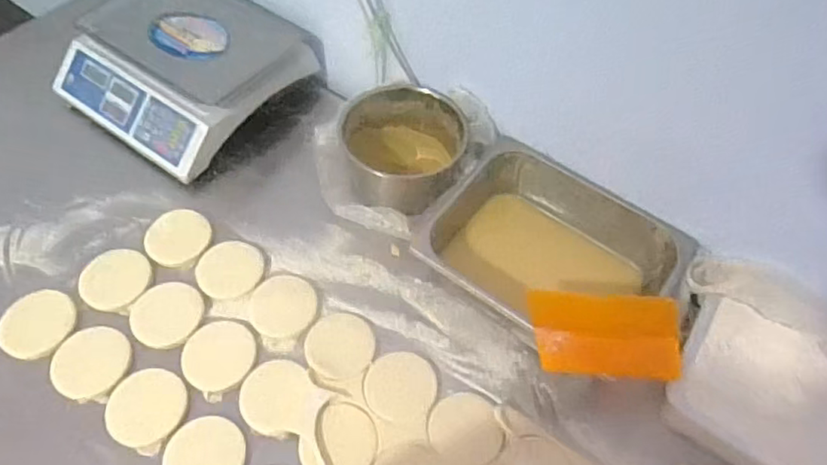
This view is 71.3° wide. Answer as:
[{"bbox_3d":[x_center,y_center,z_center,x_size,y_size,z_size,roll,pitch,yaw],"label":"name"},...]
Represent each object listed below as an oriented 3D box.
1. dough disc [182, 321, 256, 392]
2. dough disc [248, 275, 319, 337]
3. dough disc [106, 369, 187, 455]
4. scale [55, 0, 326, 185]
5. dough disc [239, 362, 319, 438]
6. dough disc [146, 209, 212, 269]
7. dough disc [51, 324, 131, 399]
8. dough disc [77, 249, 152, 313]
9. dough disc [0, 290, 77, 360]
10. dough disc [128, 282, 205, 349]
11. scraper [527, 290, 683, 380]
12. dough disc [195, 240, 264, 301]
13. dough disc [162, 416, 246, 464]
[{"bbox_3d":[-0.263,0.165,0.778,0.091,0.004,0.097,2,54,-2],"label":"dough disc"},{"bbox_3d":[-0.186,0.105,0.827,0.090,0.008,0.093,2,54,-2],"label":"dough disc"},{"bbox_3d":[-0.341,0.222,0.735,0.099,0.006,0.095,2,54,-2],"label":"dough disc"},{"bbox_3d":[-0.417,-0.305,1.026,0.384,0.118,0.334,32,59,16],"label":"scale"},{"bbox_3d":[-0.177,0.213,0.754,0.095,0.012,0.099,2,54,-2],"label":"dough disc"},{"bbox_3d":[-0.362,0.006,0.878,0.101,0.013,0.092,2,54,-2],"label":"dough disc"},{"bbox_3d":[-0.427,0.170,0.763,0.094,0.008,0.094,19,55,10],"label":"dough disc"},{"bbox_3d":[-0.432,0.066,0.835,0.100,0.004,0.093,2,54,-2],"label":"dough disc"},{"bbox_3d":[-0.513,0.124,0.788,0.094,0.008,0.094,2,54,-2],"label":"dough disc"},{"bbox_3d":[-0.345,0.113,0.809,0.093,0.005,0.100,2,54,-2],"label":"dough disc"},{"bbox_3d":[0.234,0.126,0.711,0.172,0.009,0.099,0,83,15],"label":"scraper"},{"bbox_3d":[-0.271,0.053,0.848,0.093,0.008,0.089,2,54,-2],"label":"dough disc"},{"bbox_3d":[-0.257,0.276,0.708,0.095,0.005,0.100,2,54,-2],"label":"dough disc"}]

